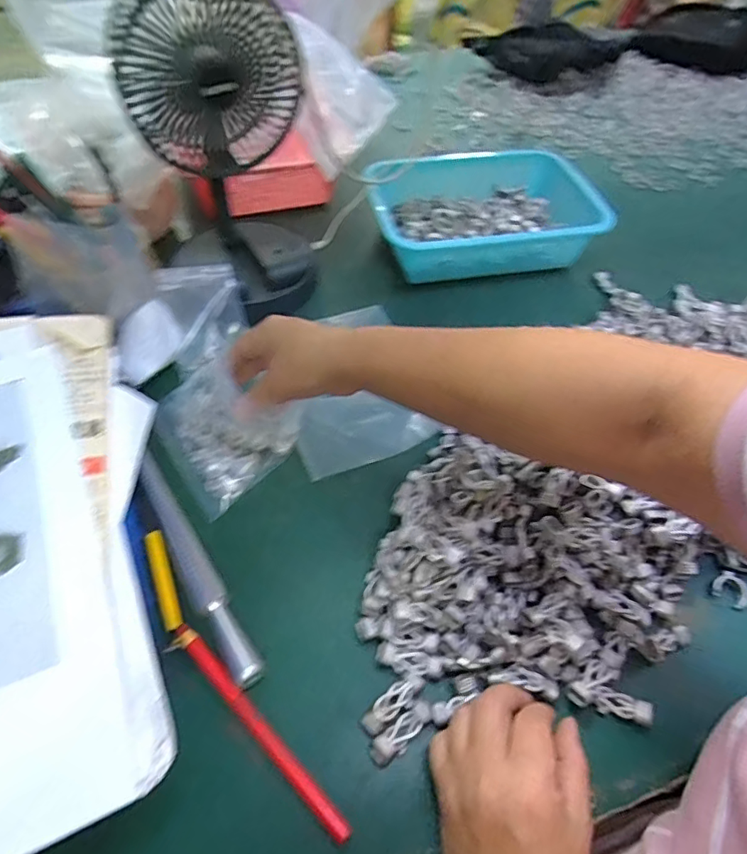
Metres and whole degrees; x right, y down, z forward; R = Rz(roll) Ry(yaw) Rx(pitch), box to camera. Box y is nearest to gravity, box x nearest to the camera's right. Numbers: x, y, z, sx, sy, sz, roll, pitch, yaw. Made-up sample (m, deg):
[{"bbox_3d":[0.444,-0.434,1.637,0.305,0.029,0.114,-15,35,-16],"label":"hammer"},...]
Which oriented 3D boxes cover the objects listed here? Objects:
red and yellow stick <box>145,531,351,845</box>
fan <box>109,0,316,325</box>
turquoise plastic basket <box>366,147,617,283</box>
[{"bbox_3d":[-0.104,0.169,0.362,0.028,0.011,0.247,-33,59,-24],"label":"red and yellow stick"},{"bbox_3d":[-0.149,-0.263,0.549,0.156,0.302,0.139,-18,54,-15],"label":"fan"},{"bbox_3d":[0.135,-0.273,0.671,0.273,0.067,0.189,-6,52,-6],"label":"turquoise plastic basket"}]

